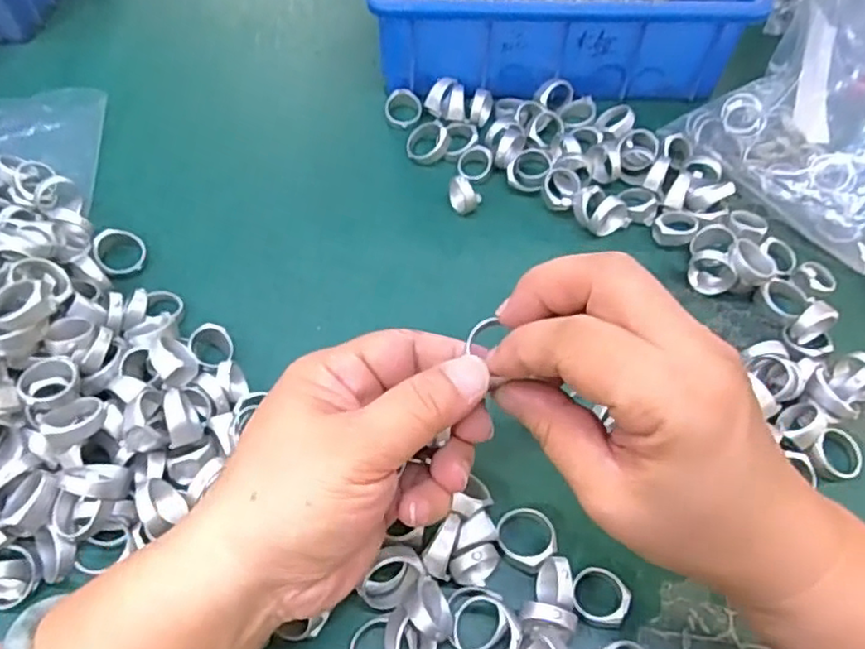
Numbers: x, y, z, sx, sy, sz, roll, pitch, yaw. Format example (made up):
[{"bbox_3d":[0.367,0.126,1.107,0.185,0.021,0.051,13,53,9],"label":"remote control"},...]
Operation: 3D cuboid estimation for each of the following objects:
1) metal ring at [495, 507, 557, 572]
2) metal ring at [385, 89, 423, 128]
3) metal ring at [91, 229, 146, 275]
[{"bbox_3d":[0.040,0.091,0.279,0.024,0.012,0.027,-35,66,-21],"label":"metal ring"},{"bbox_3d":[-0.019,-0.141,0.422,0.023,0.013,0.025,1,58,-1],"label":"metal ring"},{"bbox_3d":[-0.171,-0.040,0.354,0.026,0.012,0.027,1,58,-1],"label":"metal ring"}]

